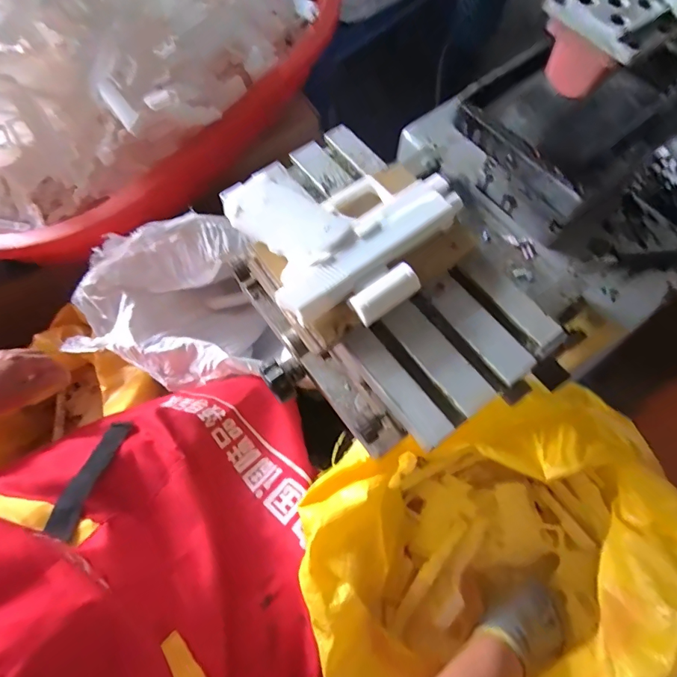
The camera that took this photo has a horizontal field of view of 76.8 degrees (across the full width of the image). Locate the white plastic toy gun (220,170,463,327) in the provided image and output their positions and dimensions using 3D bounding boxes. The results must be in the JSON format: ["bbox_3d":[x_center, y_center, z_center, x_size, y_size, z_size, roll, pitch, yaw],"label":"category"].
[{"bbox_3d":[0.001,-0.086,0.288,0.141,0.020,0.106,-37,72,-13],"label":"white plastic toy gun"}]

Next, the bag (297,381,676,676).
[{"bbox_3d":[0.160,0.247,0.519,0.376,0.307,0.291,-24,70,-8],"label":"bag"}]

